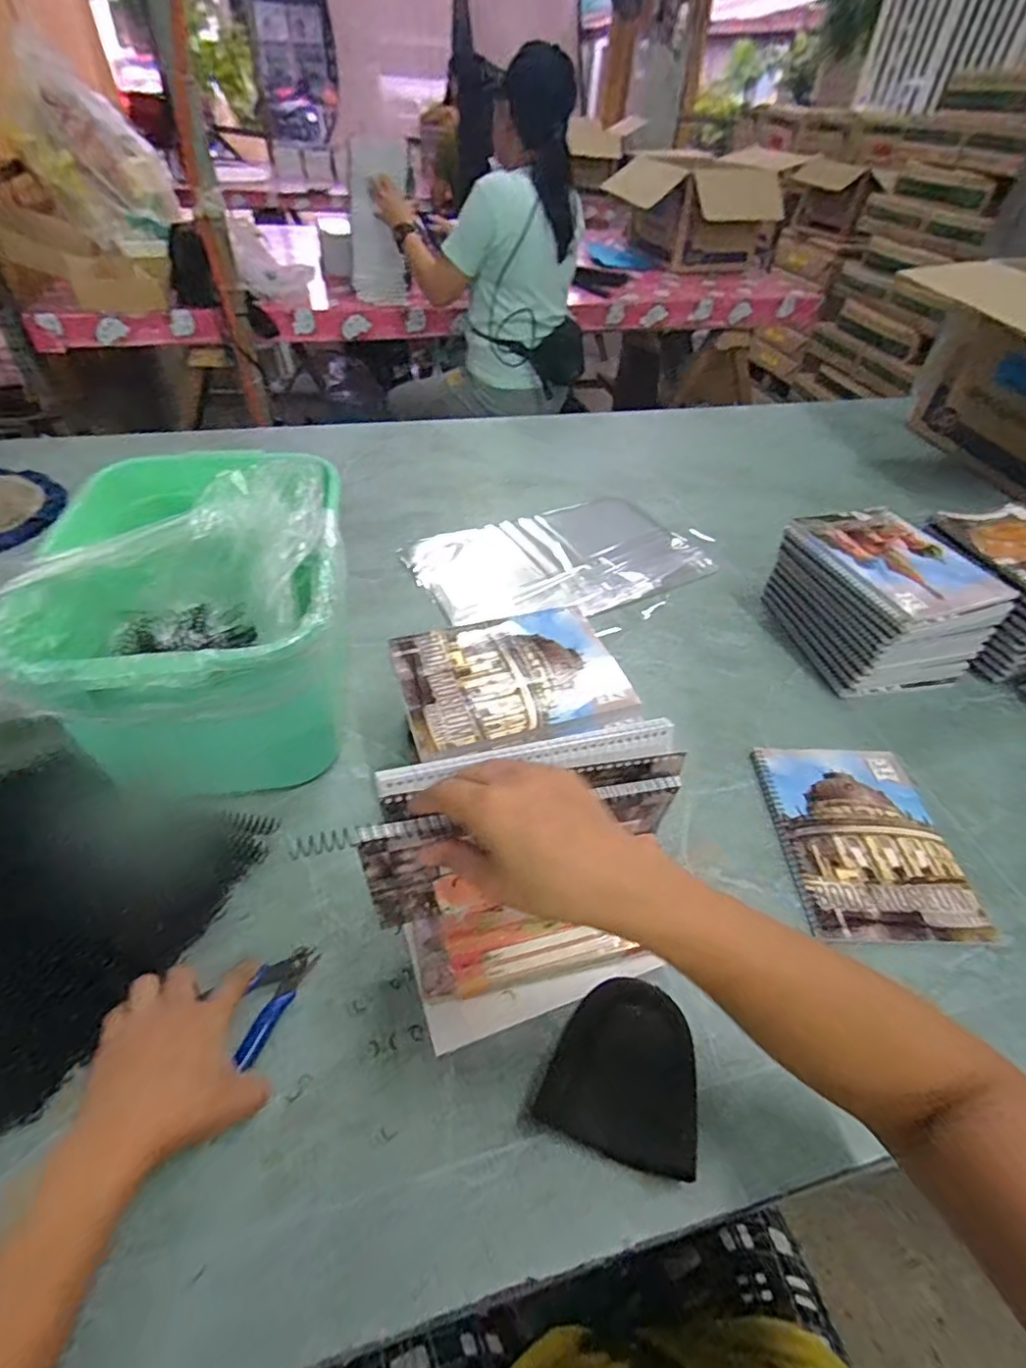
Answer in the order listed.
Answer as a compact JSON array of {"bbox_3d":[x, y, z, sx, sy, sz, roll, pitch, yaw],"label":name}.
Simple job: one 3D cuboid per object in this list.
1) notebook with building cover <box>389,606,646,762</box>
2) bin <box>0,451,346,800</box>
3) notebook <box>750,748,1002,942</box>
[{"bbox_3d":[-0.003,-0.008,0.552,0.196,0.017,0.147,-12,46,-13],"label":"notebook with building cover"},{"bbox_3d":[-0.278,-0.046,0.576,0.254,0.210,0.306,-10,47,-14],"label":"bin"},{"bbox_3d":[0.318,0.136,0.549,0.151,0.015,0.190,1,45,-3],"label":"notebook"}]

